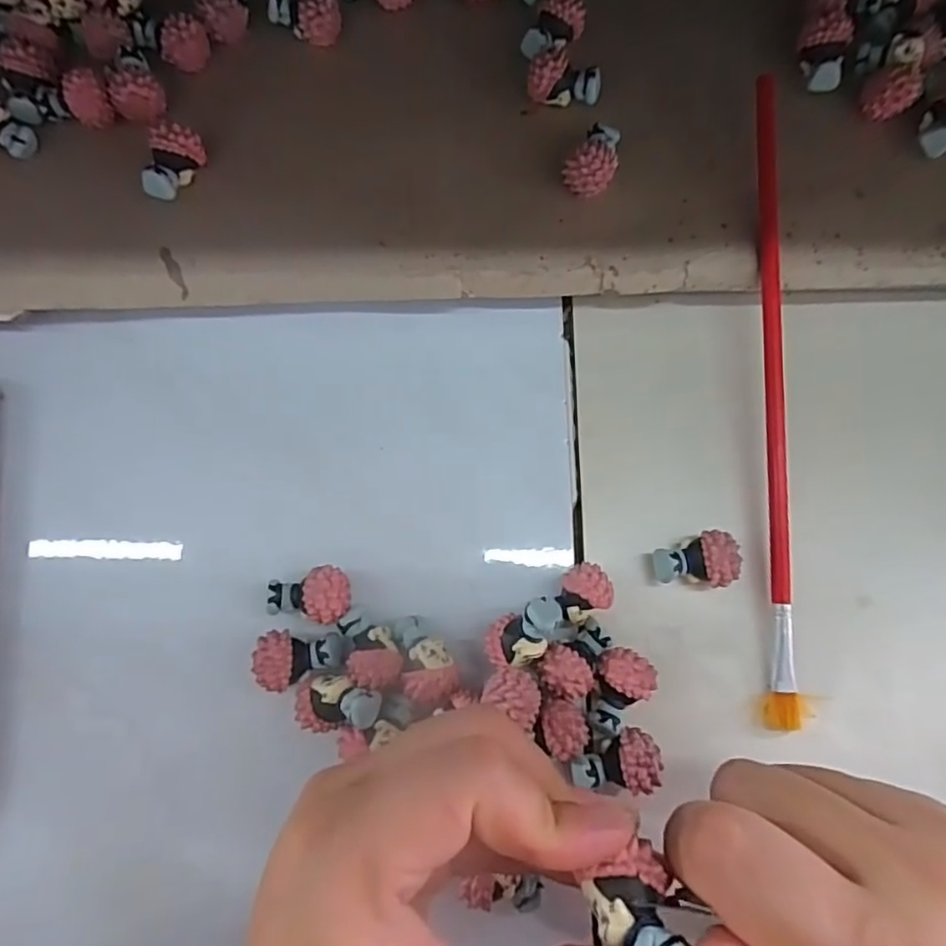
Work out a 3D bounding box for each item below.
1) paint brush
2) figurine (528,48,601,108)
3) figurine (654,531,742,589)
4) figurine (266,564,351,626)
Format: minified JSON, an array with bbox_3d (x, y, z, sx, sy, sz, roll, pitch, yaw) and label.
[{"bbox_3d":[0.115,-0.032,0.231,0.012,0.008,0.245,2,77,1],"label":"paint brush"},{"bbox_3d":[0.037,-0.159,0.249,0.029,0.015,0.012,1,77,1],"label":"figurine"},{"bbox_3d":[0.080,0.032,0.223,0.030,0.016,0.019,-7,77,-1],"label":"figurine"},{"bbox_3d":[-0.057,0.042,0.220,0.028,0.018,0.019,10,77,3],"label":"figurine"}]

